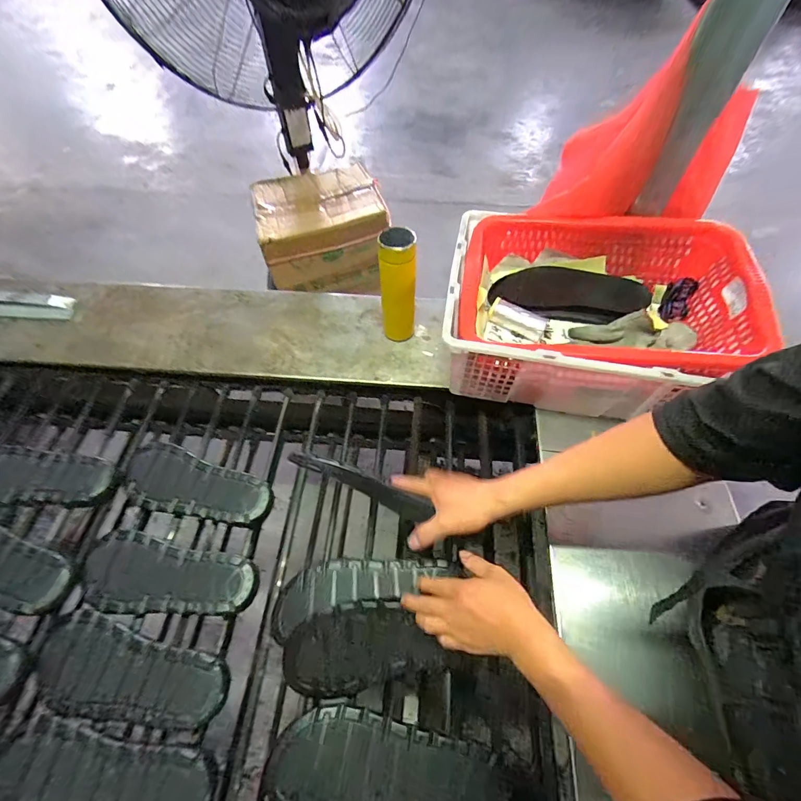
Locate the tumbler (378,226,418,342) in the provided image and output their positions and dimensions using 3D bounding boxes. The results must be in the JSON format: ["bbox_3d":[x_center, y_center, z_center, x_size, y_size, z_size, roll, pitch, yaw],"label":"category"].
[{"bbox_3d":[-0.004,-0.201,0.726,0.063,0.236,0.054,1,60,2],"label":"tumbler"}]

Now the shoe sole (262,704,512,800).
[{"bbox_3d":[-0.016,0.444,0.472,0.285,0.015,0.099,4,56,3],"label":"shoe sole"}]

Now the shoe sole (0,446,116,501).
[{"bbox_3d":[-0.637,0.130,0.670,0.281,0.020,0.089,8,57,5],"label":"shoe sole"}]

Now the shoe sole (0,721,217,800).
[{"bbox_3d":[-0.359,0.453,0.455,0.261,0.013,0.089,7,57,5],"label":"shoe sole"}]

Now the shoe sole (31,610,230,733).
[{"bbox_3d":[-0.367,0.371,0.521,0.261,0.021,0.101,13,57,9],"label":"shoe sole"}]

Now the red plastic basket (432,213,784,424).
[{"bbox_3d":[0.324,-0.152,0.693,0.474,0.169,0.326,8,61,6],"label":"red plastic basket"}]

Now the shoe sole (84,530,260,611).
[{"bbox_3d":[-0.351,0.265,0.583,0.262,0.016,0.100,6,57,4],"label":"shoe sole"}]

